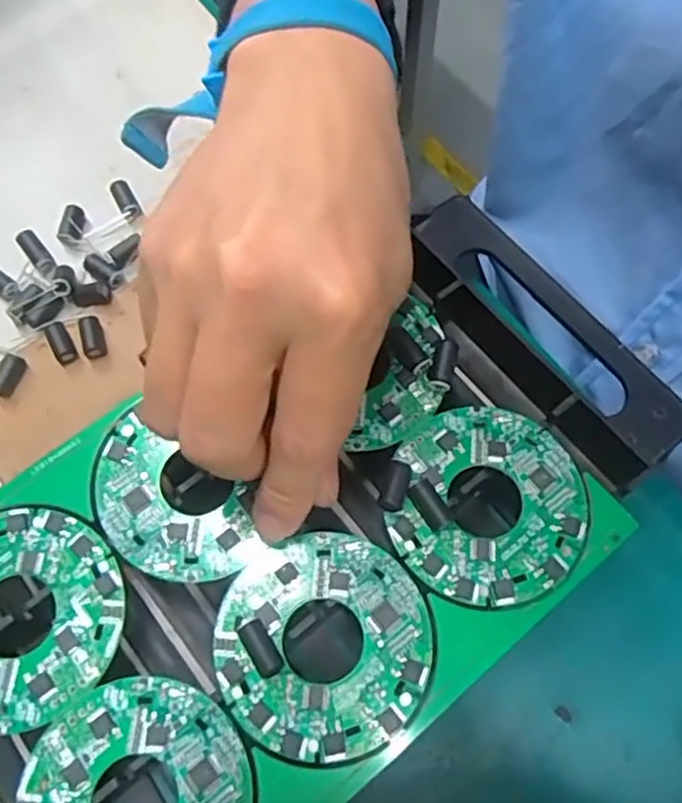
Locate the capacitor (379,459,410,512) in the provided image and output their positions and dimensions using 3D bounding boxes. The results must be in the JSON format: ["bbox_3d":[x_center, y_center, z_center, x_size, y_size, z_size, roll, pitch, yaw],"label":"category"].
[{"bbox_3d":[0.018,0.029,0.244,0.008,0.009,0.018,13,68,6],"label":"capacitor"}]

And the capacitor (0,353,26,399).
[{"bbox_3d":[-0.138,-0.011,0.296,0.008,0.008,0.018,16,69,9],"label":"capacitor"}]

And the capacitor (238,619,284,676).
[{"bbox_3d":[-0.025,0.078,0.225,0.009,0.008,0.018,-29,70,-11],"label":"capacitor"}]

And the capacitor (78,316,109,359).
[{"bbox_3d":[-0.106,-0.027,0.303,0.009,0.009,0.016,-17,68,-4],"label":"capacitor"}]

